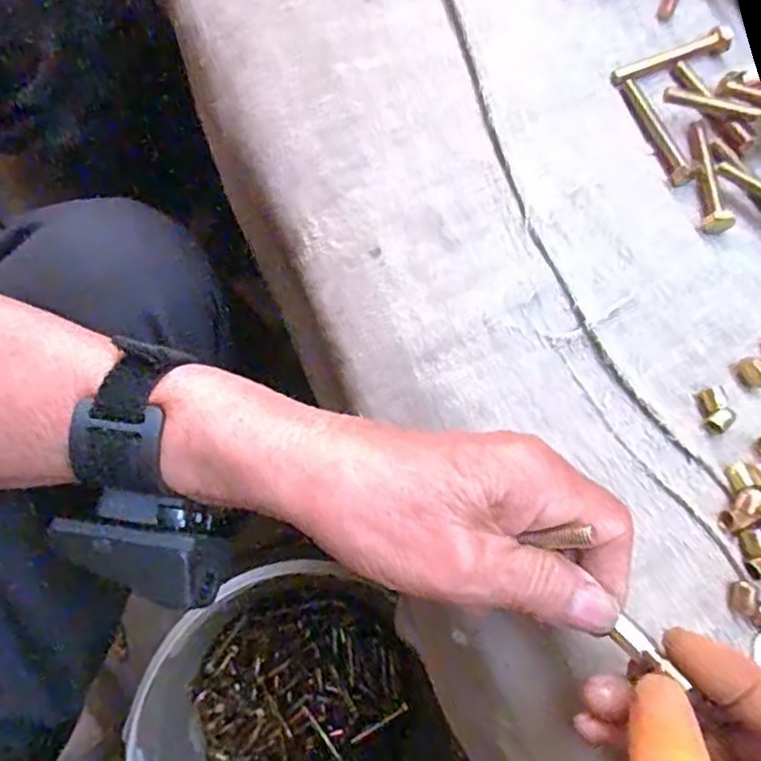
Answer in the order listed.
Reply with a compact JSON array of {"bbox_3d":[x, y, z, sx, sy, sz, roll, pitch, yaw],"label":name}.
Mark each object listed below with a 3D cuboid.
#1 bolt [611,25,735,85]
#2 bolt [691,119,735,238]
[{"bbox_3d":[0.160,-0.177,0.346,0.065,0.015,0.013,-21,76,-8],"label":"bolt"},{"bbox_3d":[0.167,-0.107,0.324,0.013,0.013,0.065,-3,74,-3],"label":"bolt"}]

